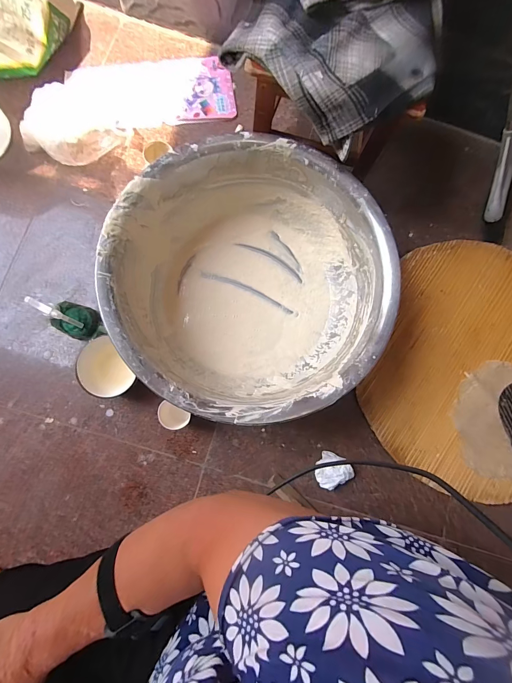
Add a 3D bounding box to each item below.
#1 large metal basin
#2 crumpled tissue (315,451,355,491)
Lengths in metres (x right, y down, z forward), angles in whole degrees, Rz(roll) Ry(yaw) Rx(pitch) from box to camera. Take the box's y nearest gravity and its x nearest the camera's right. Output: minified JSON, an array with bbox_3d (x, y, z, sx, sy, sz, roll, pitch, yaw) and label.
[{"bbox_3d":[-0.012,-0.133,0.734,0.582,0.202,0.583,1,82,-4],"label":"large metal basin"},{"bbox_3d":[0.188,0.311,0.769,0.089,0.030,0.079,-20,84,-7],"label":"crumpled tissue"}]

